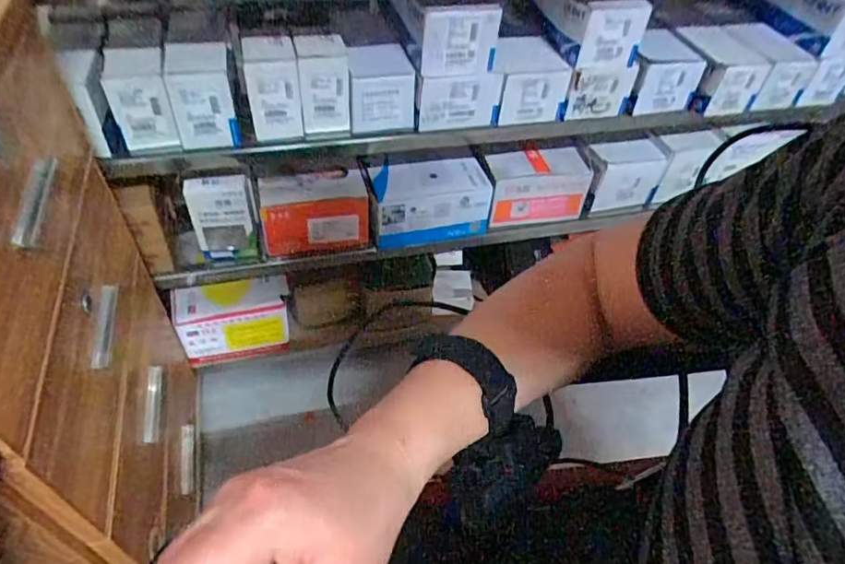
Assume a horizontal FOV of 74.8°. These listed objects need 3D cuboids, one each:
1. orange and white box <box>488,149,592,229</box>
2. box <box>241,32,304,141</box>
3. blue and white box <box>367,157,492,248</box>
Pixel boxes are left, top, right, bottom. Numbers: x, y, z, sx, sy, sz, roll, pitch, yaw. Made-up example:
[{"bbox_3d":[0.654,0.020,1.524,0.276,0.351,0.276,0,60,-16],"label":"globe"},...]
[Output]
[{"bbox_3d":[0.196,-0.171,0.970,0.191,0.117,0.072,-13,50,-17],"label":"orange and white box"},{"bbox_3d":[-0.197,-0.260,0.732,0.065,0.106,0.085,-6,48,-11],"label":"box"},{"bbox_3d":[0.012,-0.140,0.925,0.185,0.121,0.098,-8,49,-13],"label":"blue and white box"}]

